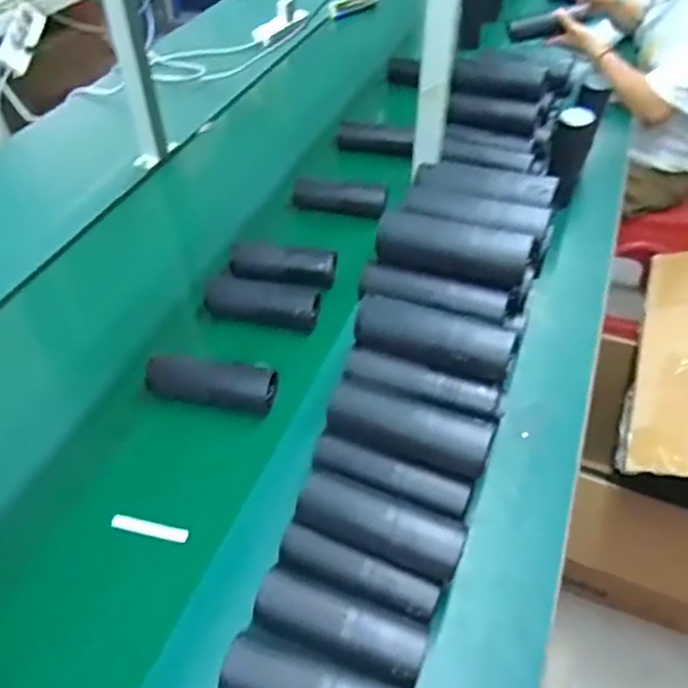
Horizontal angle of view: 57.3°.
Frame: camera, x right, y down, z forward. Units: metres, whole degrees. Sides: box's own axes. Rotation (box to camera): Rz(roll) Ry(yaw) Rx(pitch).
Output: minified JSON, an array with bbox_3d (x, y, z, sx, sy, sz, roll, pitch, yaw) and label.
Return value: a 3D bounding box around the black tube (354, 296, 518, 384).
[{"bbox_3d":[0.090,-0.011,0.641,0.161,0.045,0.050,15,48,14],"label":"black tube"}]

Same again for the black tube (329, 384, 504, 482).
[{"bbox_3d":[0.063,0.080,0.619,0.162,0.048,0.053,17,48,16],"label":"black tube"}]

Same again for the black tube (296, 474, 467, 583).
[{"bbox_3d":[0.033,0.171,0.604,0.160,0.045,0.050,16,48,15],"label":"black tube"}]

